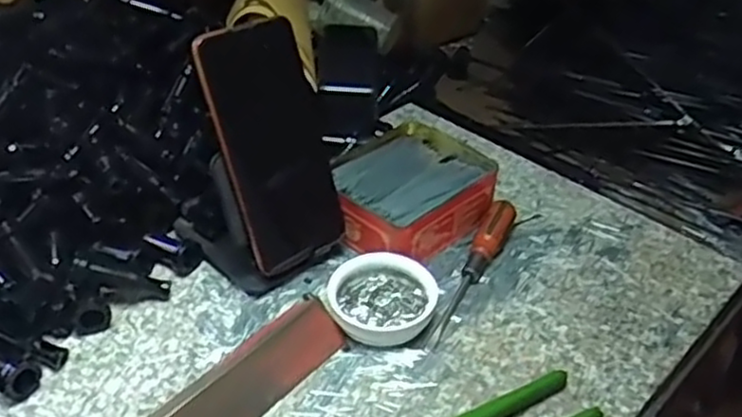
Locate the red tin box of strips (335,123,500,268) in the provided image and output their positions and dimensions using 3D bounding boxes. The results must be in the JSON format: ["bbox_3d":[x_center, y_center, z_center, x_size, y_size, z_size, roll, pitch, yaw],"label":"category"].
[{"bbox_3d":[0.028,-0.013,0.583,0.106,0.040,0.129,33,48,33],"label":"red tin box of strips"}]

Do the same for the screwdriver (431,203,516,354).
[{"bbox_3d":[0.074,0.042,0.535,0.021,0.021,0.143,18,41,19],"label":"screwdriver"}]

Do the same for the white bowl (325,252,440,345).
[{"bbox_3d":[0.006,0.063,0.499,0.072,0.026,0.065,13,40,13],"label":"white bowl"}]

